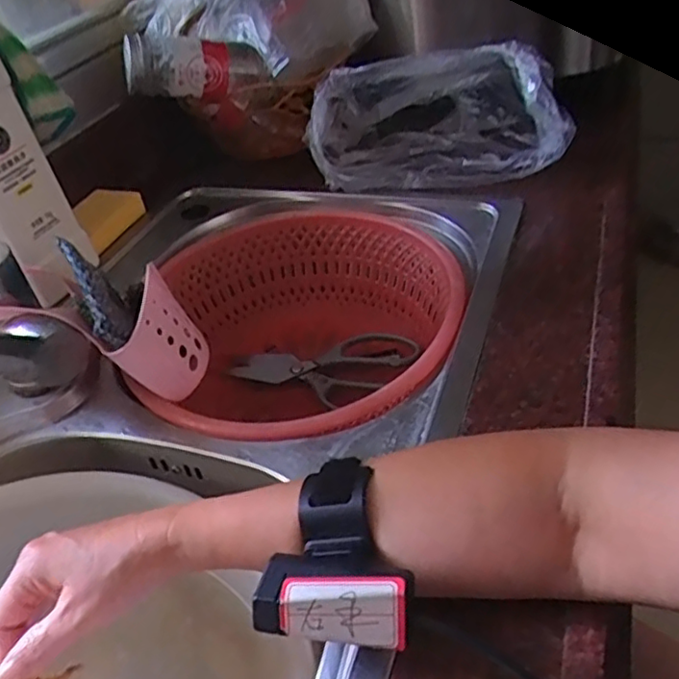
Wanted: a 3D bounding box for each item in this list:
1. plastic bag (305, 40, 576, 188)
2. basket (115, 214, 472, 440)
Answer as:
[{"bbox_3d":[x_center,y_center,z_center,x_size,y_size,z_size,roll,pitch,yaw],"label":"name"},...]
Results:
[{"bbox_3d":[0.102,-0.247,0.689,0.256,0.109,0.131,-2,40,9],"label":"plastic bag"},{"bbox_3d":[-0.025,0.004,0.612,0.263,0.146,0.300,-9,39,1],"label":"basket"}]

